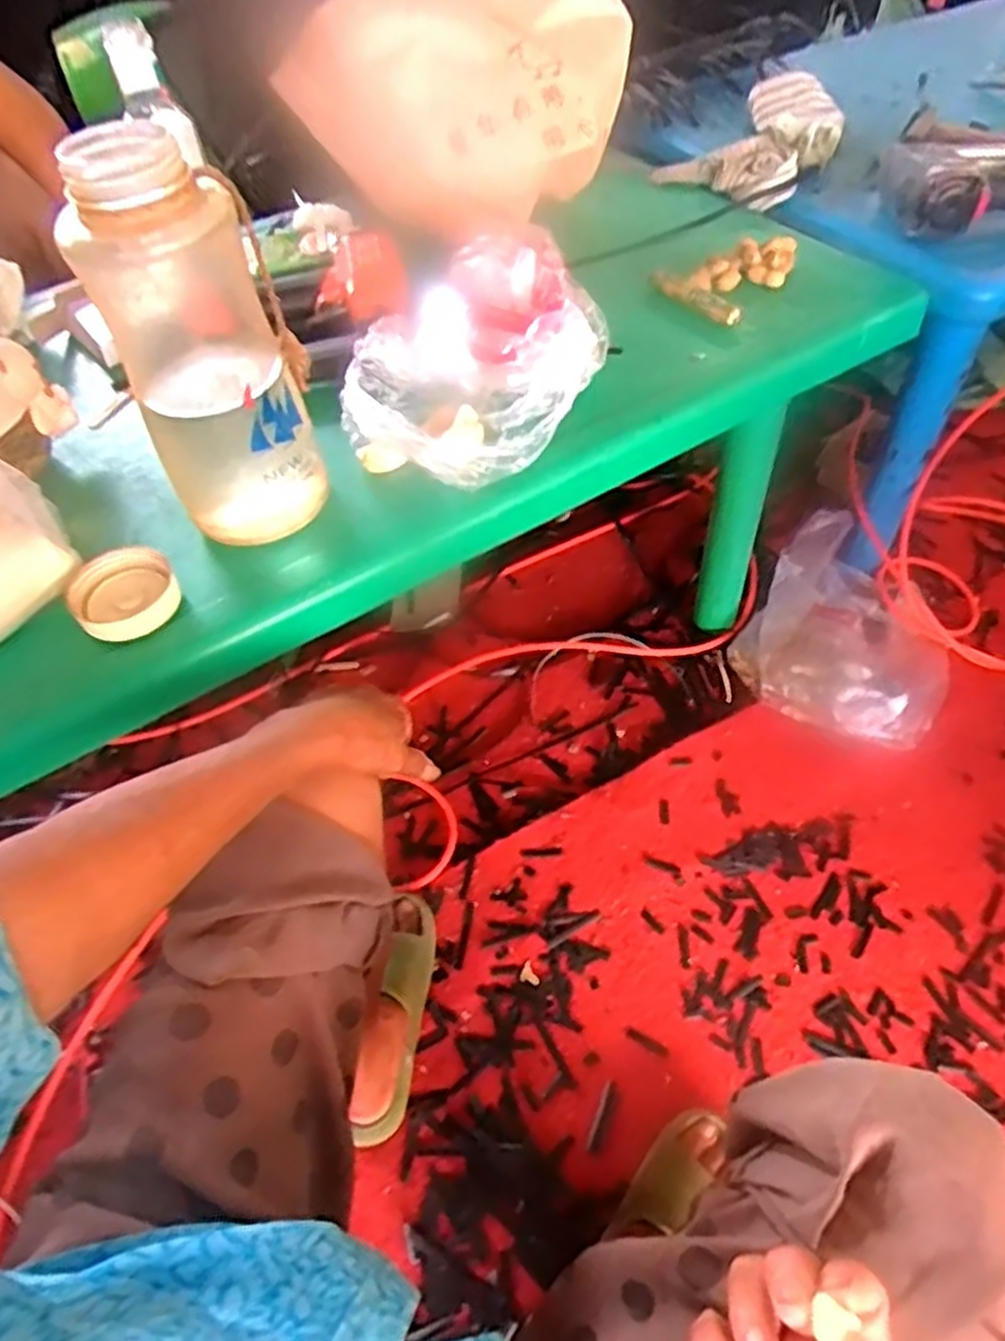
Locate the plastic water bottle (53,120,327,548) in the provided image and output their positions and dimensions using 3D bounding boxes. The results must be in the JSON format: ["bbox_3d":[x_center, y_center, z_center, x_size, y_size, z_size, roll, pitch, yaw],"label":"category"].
[{"bbox_3d":[-0.186,-0.192,0.495,0.097,0.238,0.091,-23,53,-12],"label":"plastic water bottle"}]

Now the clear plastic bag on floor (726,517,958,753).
[{"bbox_3d":[0.458,-0.052,1.031,0.263,0.110,0.279,29,60,25],"label":"clear plastic bag on floor"}]

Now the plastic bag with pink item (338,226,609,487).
[{"bbox_3d":[-0.020,-0.243,0.612,0.178,0.081,0.252,15,55,17],"label":"plastic bag with pink item"}]

